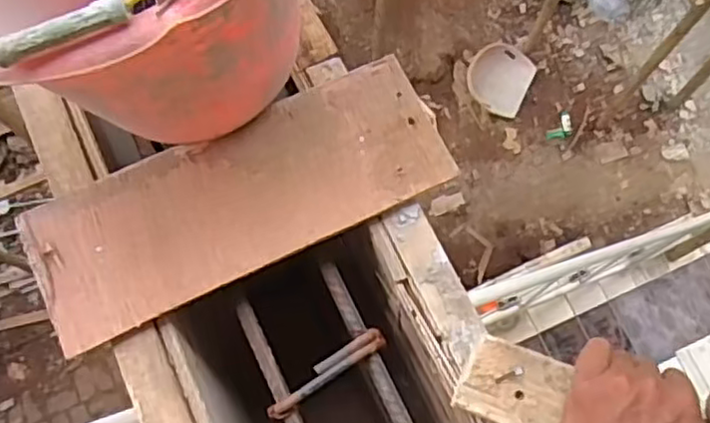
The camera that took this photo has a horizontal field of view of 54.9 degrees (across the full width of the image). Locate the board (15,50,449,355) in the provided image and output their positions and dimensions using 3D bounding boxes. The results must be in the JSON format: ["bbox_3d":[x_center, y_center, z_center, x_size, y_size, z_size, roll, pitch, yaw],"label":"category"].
[{"bbox_3d":[-0.094,-0.012,0.565,0.341,0.013,0.129,-24,76,-5],"label":"board"}]

